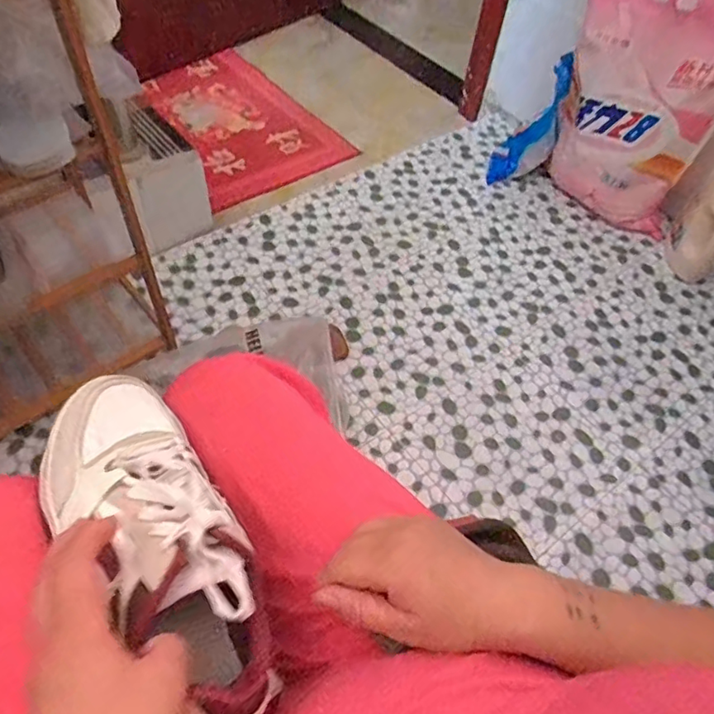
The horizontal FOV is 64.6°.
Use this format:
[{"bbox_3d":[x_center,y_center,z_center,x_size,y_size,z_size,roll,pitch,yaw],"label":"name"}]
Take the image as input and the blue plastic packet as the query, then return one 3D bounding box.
[{"bbox_3d":[0.421,-0.536,1.321,0.082,0.307,0.100,3,44,-42],"label":"blue plastic packet"}]

